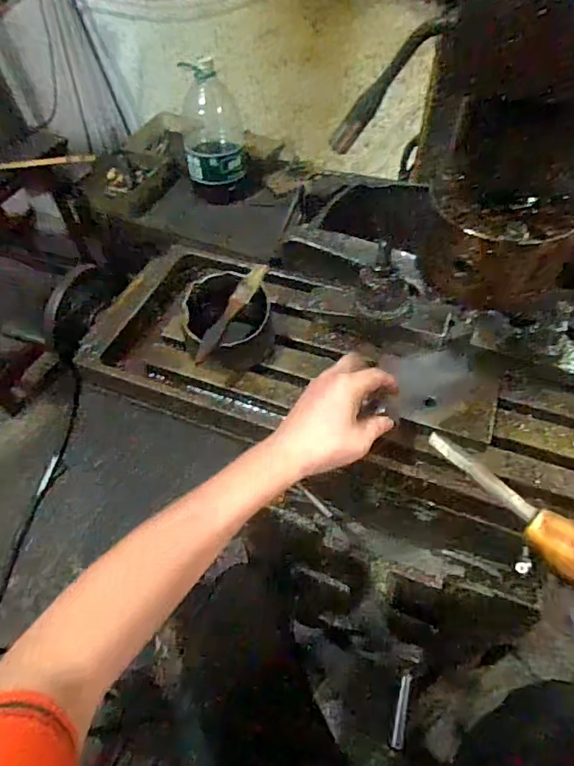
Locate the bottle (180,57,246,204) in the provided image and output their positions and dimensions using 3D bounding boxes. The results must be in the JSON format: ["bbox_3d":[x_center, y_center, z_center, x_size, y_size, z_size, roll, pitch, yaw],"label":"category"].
[{"bbox_3d":[-0.213,-0.696,1.391,0.176,0.356,0.141,-6,54,-3],"label":"bottle"}]

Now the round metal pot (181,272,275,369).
[{"bbox_3d":[-0.065,-0.075,0.564,0.100,0.060,0.116,5,54,5],"label":"round metal pot"}]

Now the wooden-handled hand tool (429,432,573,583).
[{"bbox_3d":[0.153,0.084,0.297,0.024,0.024,0.153,-36,62,-22],"label":"wooden-handled hand tool"}]

